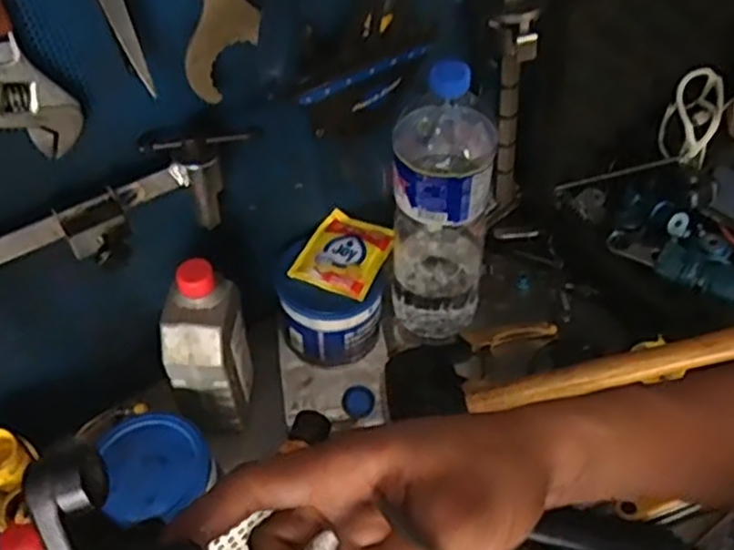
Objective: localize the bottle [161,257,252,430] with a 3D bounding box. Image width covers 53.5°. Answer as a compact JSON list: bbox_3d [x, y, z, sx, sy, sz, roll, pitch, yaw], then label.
[{"bbox_3d":[-0.140,0.065,0.641,0.060,0.165,0.074,0,50,3],"label":"bottle"}]

